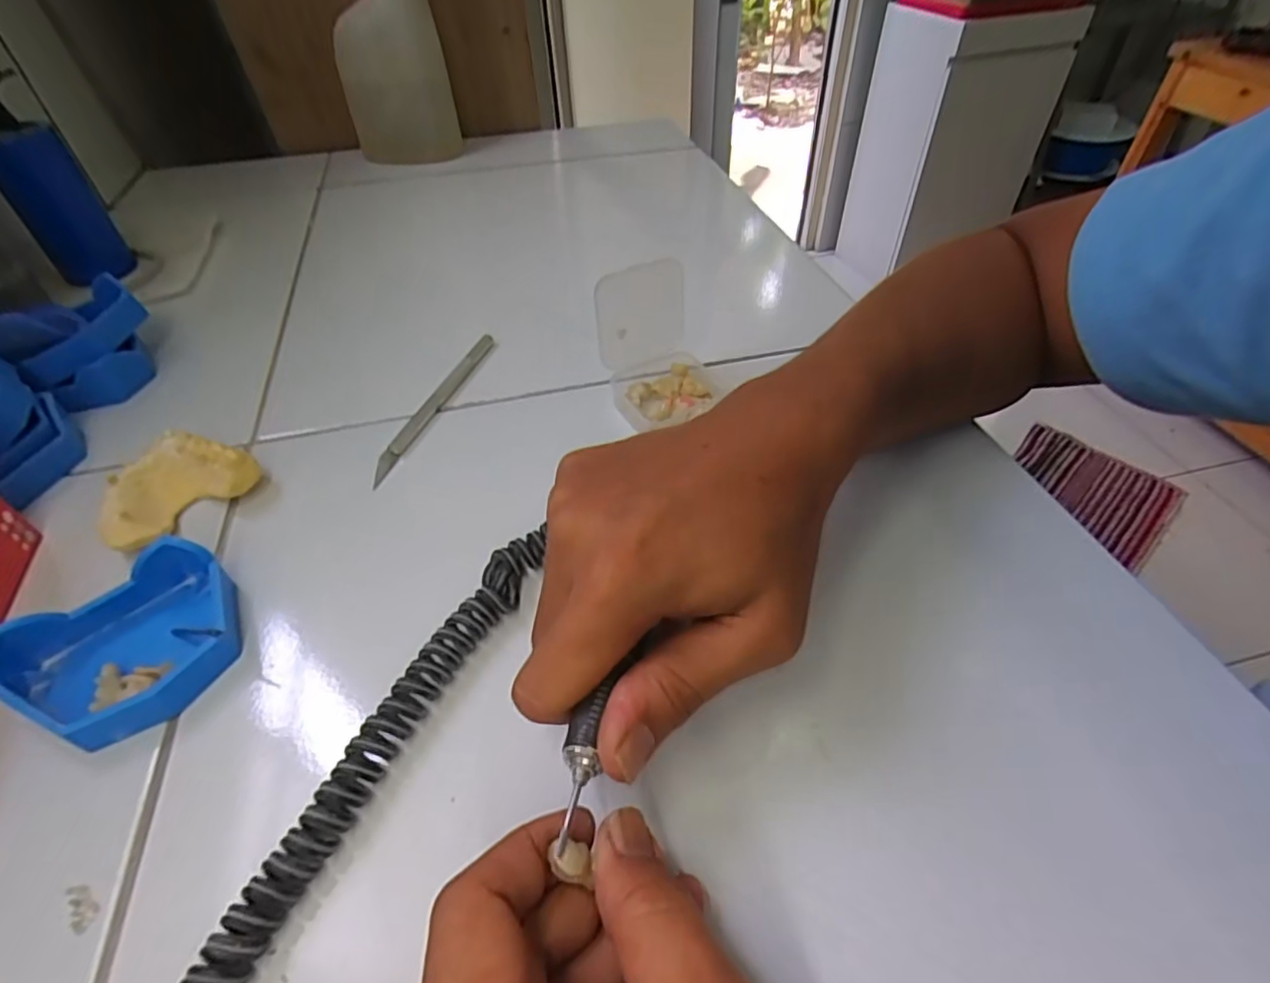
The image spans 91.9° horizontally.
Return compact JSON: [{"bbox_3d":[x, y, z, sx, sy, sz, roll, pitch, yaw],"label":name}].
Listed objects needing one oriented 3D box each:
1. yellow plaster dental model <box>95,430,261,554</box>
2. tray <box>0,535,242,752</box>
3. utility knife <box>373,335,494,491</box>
[{"bbox_3d":[-0.229,-0.002,0.302,0.049,0.026,0.066,26,52,24],"label":"yellow plaster dental model"},{"bbox_3d":[-0.200,0.062,0.244,0.067,0.026,0.079,32,55,27],"label":"tray"},{"bbox_3d":[-0.117,-0.055,0.365,0.010,0.010,0.134,13,48,13],"label":"utility knife"}]

